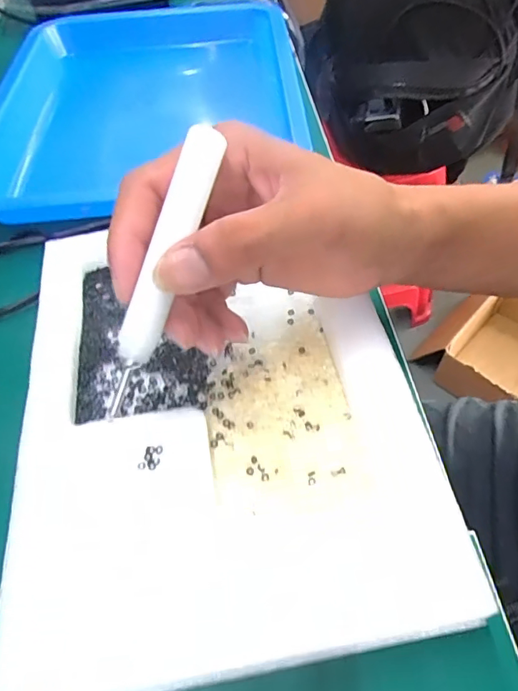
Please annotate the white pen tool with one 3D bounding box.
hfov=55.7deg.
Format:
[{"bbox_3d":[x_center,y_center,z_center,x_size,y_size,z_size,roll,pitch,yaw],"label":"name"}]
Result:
[{"bbox_3d":[-0.037,-0.031,0.190,0.013,0.010,0.111,19,89,17],"label":"white pen tool"}]

